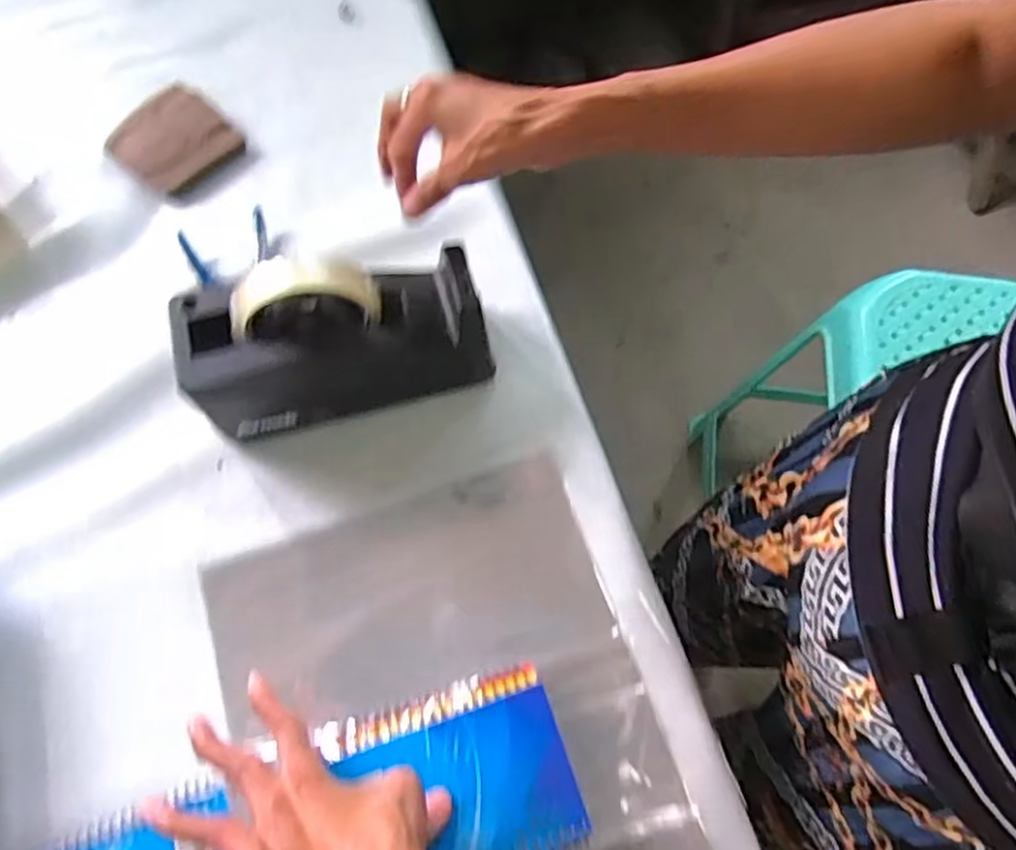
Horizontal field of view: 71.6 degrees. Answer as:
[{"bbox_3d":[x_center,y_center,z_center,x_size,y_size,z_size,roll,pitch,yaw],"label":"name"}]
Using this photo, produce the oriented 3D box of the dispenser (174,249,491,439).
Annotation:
[{"bbox_3d":[-0.117,-0.060,0.480,0.196,0.128,0.072,-11,66,-5],"label":"dispenser"}]

